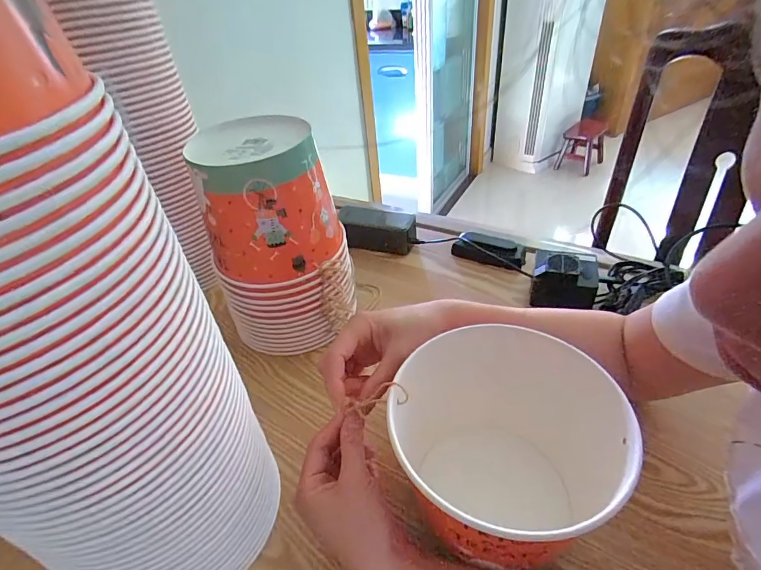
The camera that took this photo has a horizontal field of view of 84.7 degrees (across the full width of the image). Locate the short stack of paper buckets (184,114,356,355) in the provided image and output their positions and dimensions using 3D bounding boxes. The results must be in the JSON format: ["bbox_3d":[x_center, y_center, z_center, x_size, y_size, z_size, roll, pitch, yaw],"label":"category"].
[{"bbox_3d":[-0.115,-0.050,0.495,0.135,0.246,0.122,-12,38,-7],"label":"short stack of paper buckets"}]

